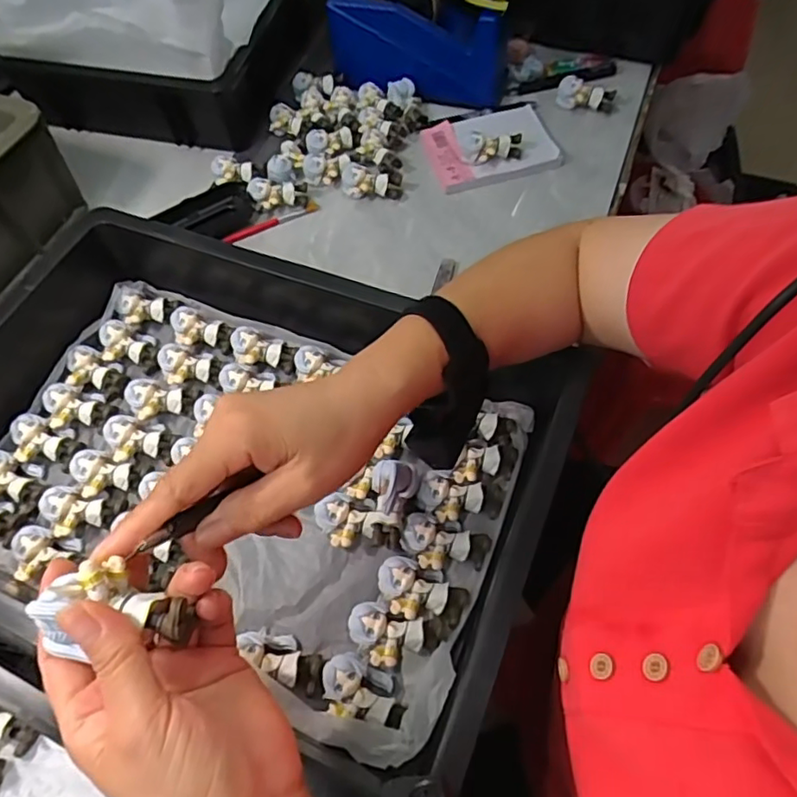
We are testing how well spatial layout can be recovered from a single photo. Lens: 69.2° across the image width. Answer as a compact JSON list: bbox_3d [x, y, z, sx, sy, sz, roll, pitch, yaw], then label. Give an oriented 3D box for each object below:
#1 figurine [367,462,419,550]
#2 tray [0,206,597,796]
[{"bbox_3d":[-0.005,0.073,0.403,0.030,0.026,0.059,10,78,9],"label":"figurine"},{"bbox_3d":[-0.134,0.031,0.429,0.462,0.088,0.299,17,63,12],"label":"tray"}]

